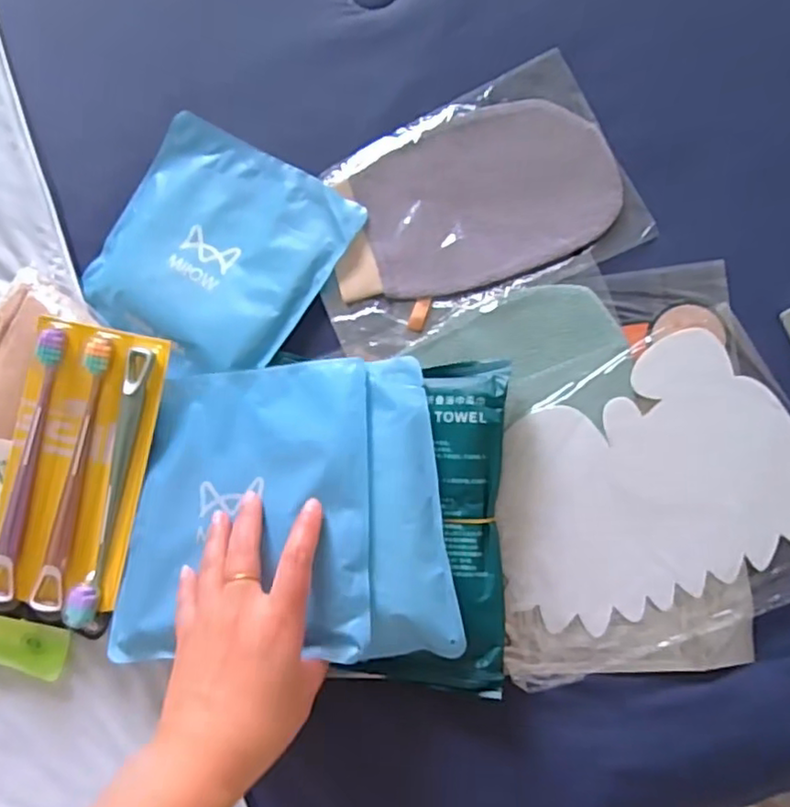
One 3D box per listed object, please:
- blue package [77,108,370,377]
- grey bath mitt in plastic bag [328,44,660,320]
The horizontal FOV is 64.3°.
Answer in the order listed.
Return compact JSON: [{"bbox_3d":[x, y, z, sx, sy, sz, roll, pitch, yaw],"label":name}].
[{"bbox_3d":[-0.136,-0.112,0.473,0.170,0.016,0.169,34,88,11],"label":"blue package"},{"bbox_3d":[0.047,-0.140,0.442,0.211,0.014,0.144,-21,80,5],"label":"grey bath mitt in plastic bag"}]

